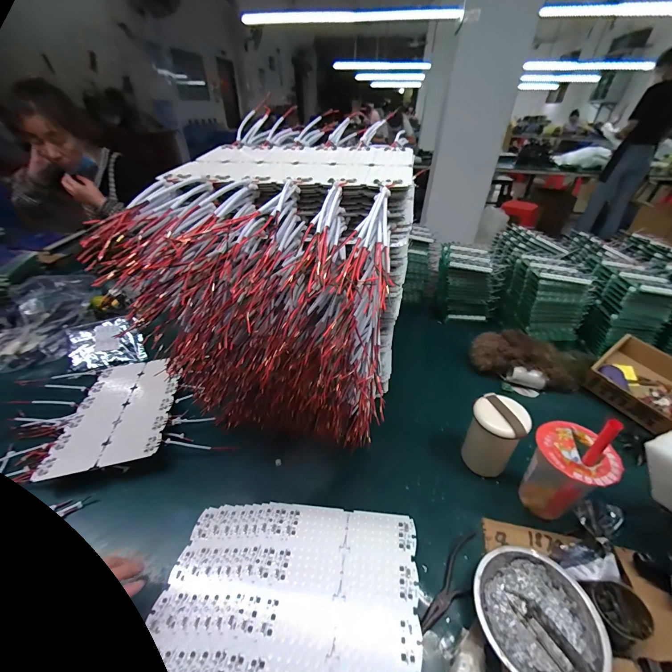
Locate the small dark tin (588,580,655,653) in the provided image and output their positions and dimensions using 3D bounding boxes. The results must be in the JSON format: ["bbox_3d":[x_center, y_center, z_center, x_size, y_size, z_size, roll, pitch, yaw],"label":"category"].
[{"bbox_3d":[0.325,0.321,0.350,0.064,0.040,0.055,0,37,0],"label":"small dark tin"}]

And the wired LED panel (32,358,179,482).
[{"bbox_3d":[-0.416,0.135,0.601,0.178,0.022,0.291,-9,38,-12],"label":"wired LED panel"}]

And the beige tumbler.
[{"bbox_3d":[0.251,0.164,0.497,0.077,0.131,0.071,30,46,32],"label":"beige tumbler"}]

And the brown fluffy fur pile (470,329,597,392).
[{"bbox_3d":[0.425,0.050,0.671,0.233,0.071,0.089,11,39,14],"label":"brown fluffy fur pile"}]

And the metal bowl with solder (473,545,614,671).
[{"bbox_3d":[0.228,0.326,0.352,0.129,0.040,0.125,0,37,0],"label":"metal bowl with solder"}]

